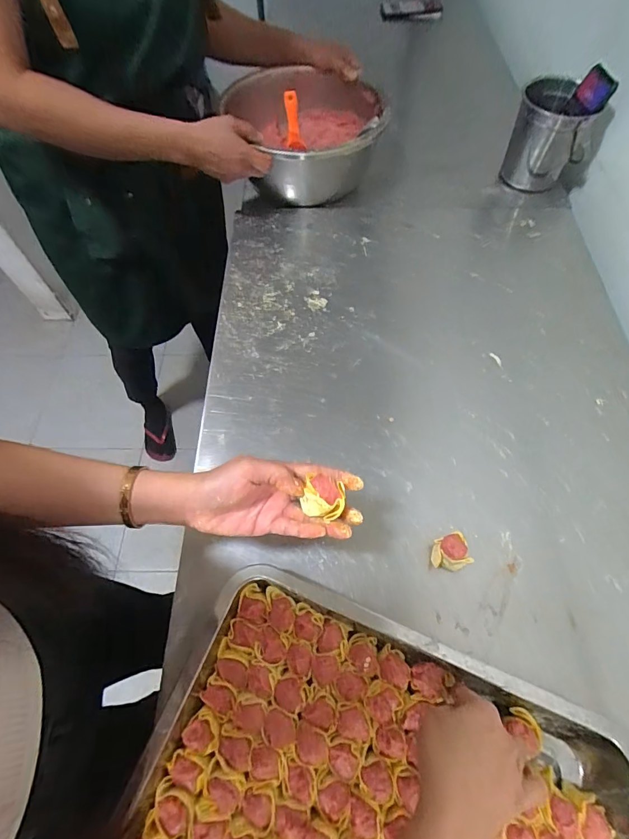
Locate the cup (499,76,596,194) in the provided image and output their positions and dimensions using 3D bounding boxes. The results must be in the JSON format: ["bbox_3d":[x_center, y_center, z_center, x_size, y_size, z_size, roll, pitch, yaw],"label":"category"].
[{"bbox_3d":[0.400,-0.492,0.728,0.098,0.142,0.098,8,64,6],"label":"cup"}]

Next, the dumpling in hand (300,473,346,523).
[{"bbox_3d":[0.008,0.069,0.364,0.036,0.026,0.029,5,63,4],"label":"dumpling in hand"}]

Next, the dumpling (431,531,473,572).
[{"bbox_3d":[0.146,0.145,0.449,0.036,0.037,0.034,-1,63,1],"label":"dumpling"}]

